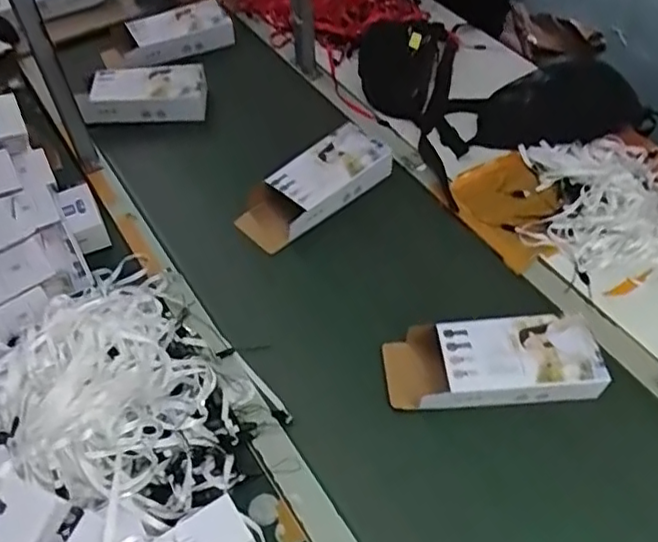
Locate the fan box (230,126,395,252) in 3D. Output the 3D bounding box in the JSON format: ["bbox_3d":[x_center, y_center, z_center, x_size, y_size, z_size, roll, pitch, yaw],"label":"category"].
[{"bbox_3d":[-0.024,-0.133,0.966,0.255,0.057,0.097,-36,59,-25],"label":"fan box"}]

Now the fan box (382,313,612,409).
[{"bbox_3d":[0.197,0.111,0.764,0.249,0.049,0.104,-2,51,-1],"label":"fan box"}]

